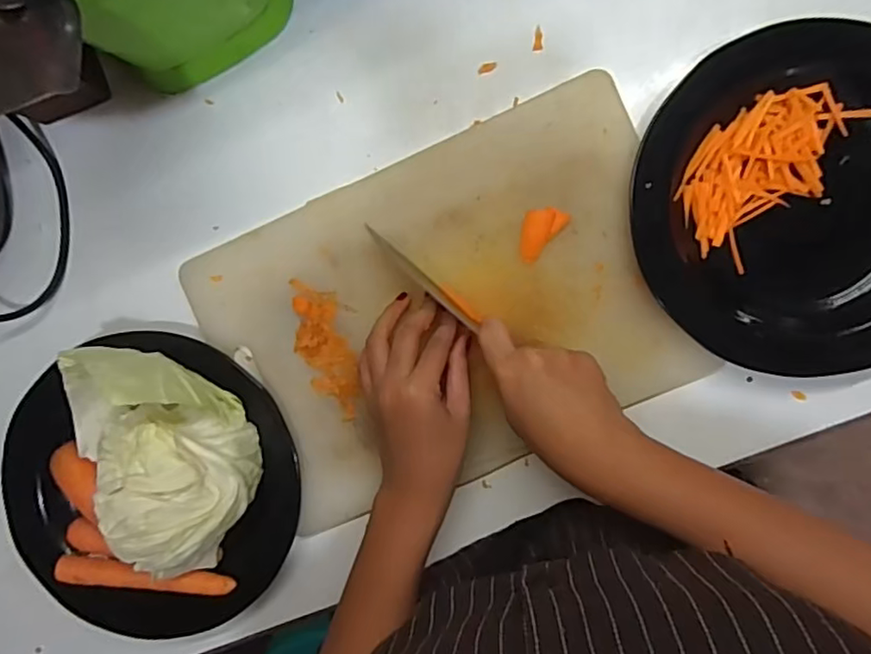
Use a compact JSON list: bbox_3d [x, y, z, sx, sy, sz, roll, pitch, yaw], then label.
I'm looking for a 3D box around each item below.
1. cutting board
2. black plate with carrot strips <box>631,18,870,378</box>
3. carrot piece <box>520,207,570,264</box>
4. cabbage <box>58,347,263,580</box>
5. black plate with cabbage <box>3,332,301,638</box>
[{"bbox_3d":[0.008,-0.012,0.443,0.333,0.020,0.230,-24,90,8],"label":"cutting board"},{"bbox_3d":[0.249,-0.083,0.409,0.217,0.029,0.220,0,92,4],"label":"black plate with carrot strips"},{"bbox_3d":[0.073,-0.069,0.429,0.026,0.004,0.043,41,94,2],"label":"carrot piece"},{"bbox_3d":[-0.193,0.087,0.419,0.109,0.096,0.160,-37,89,5],"label":"cabbage"},{"bbox_3d":[-0.216,0.124,0.424,0.216,0.092,0.211,0,92,4],"label":"black plate with cabbage"}]

